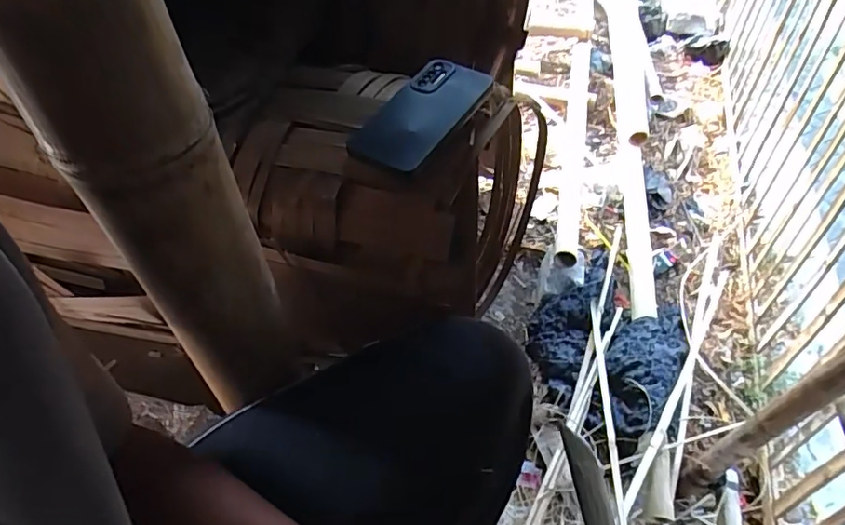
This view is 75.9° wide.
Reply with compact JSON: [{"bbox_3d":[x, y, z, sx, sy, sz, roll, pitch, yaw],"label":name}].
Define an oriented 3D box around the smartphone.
[{"bbox_3d":[-0.003,-0.143,0.518,0.083,0.013,0.153,23,60,25],"label":"smartphone"}]

